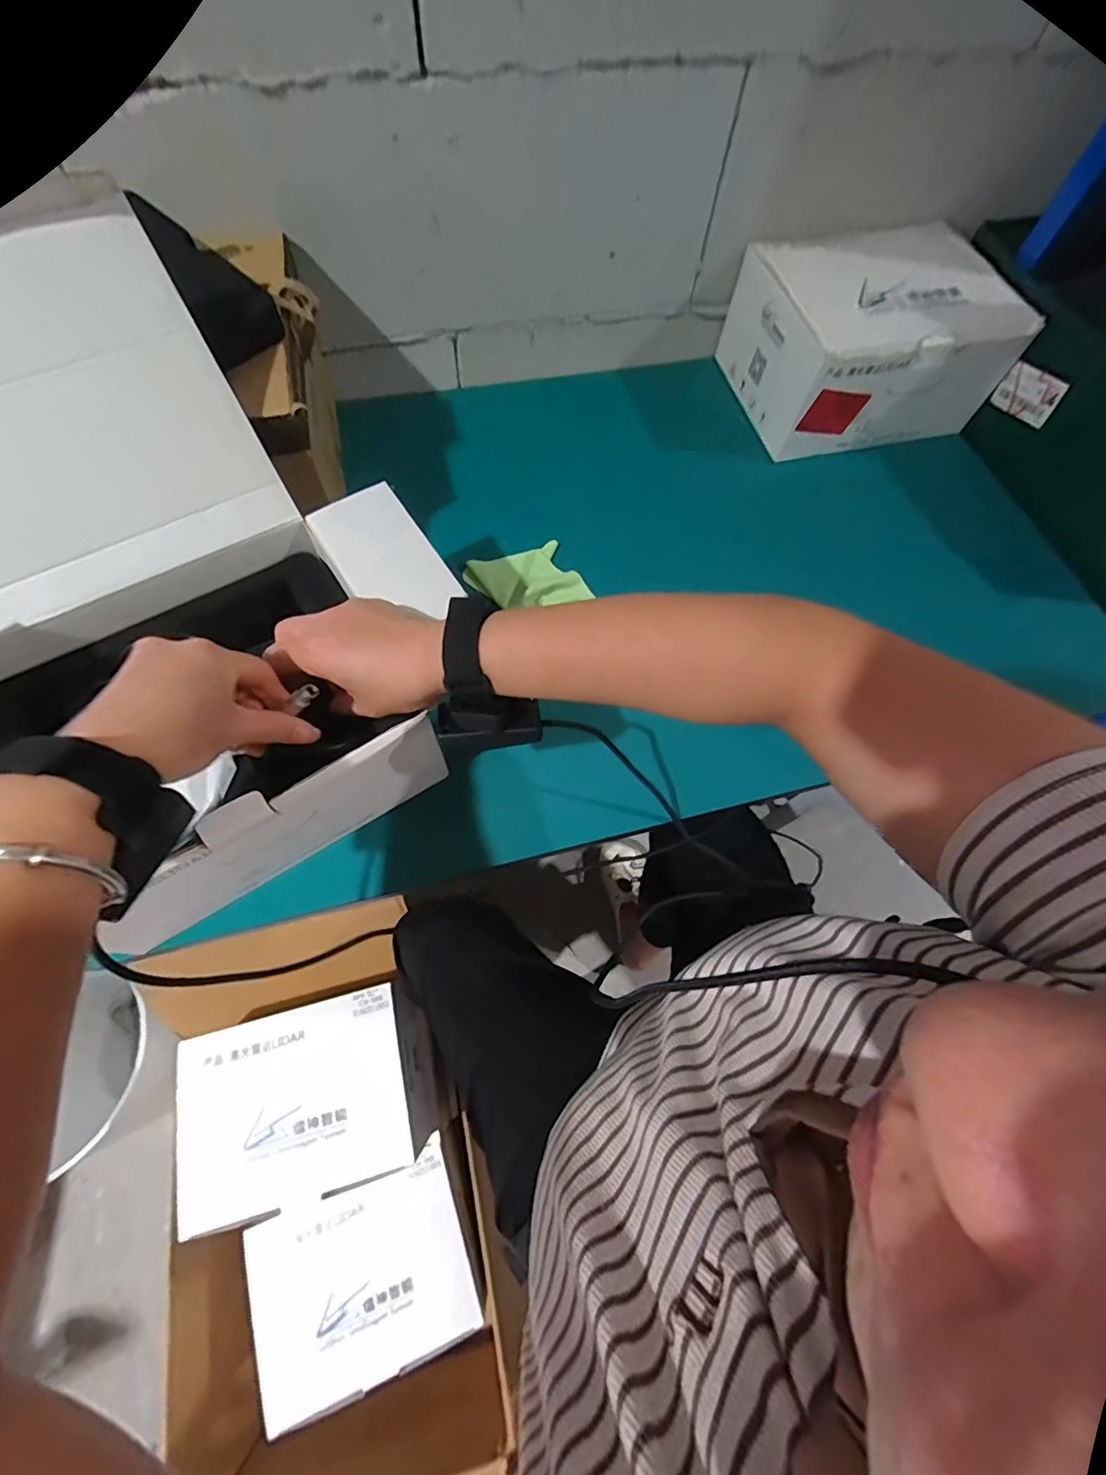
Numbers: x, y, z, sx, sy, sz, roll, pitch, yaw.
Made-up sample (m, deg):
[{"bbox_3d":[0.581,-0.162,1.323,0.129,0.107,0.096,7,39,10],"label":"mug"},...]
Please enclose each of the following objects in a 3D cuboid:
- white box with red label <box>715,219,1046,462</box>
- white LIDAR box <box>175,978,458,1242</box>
[{"bbox_3d":[0.375,-0.480,0.660,0.259,0.135,0.218,-11,68,-8],"label":"white box with red label"},{"bbox_3d":[-0.308,0.473,0.732,0.293,0.144,0.206,-13,68,-9],"label":"white LIDAR box"}]

